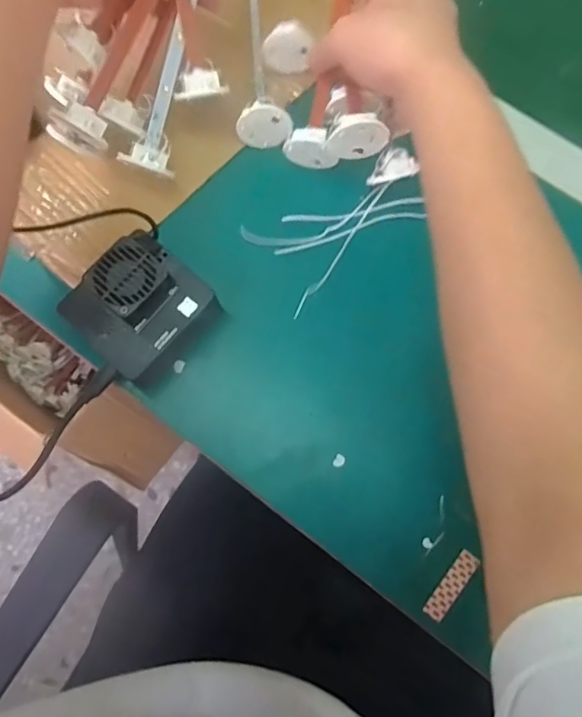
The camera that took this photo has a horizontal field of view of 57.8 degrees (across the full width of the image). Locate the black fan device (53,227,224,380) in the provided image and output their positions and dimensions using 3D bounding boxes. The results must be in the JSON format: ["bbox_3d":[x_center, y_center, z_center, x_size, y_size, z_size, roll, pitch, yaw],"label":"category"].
[{"bbox_3d":[-0.096,-0.032,0.337,0.076,0.040,0.078,42,78,9],"label":"black fan device"}]

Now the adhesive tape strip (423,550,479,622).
[{"bbox_3d":[0.098,0.139,0.322,0.012,0.006,0.044,37,77,8],"label":"adhesive tape strip"}]

